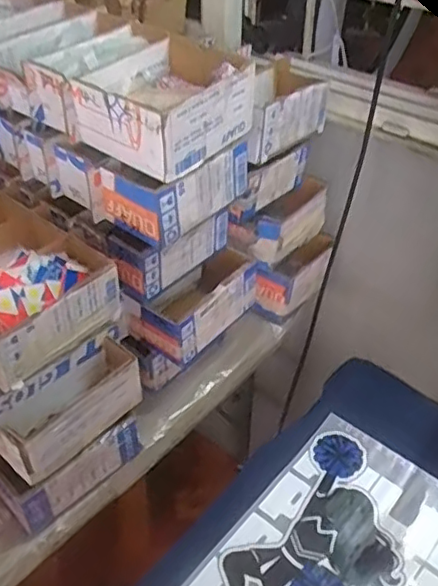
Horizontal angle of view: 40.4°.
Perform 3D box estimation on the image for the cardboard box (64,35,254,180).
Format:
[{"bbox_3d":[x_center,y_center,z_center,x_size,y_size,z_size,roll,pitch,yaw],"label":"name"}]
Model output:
[{"bbox_3d":[-0.062,-0.200,0.644,0.138,0.076,0.157,29,48,28],"label":"cardboard box"}]

